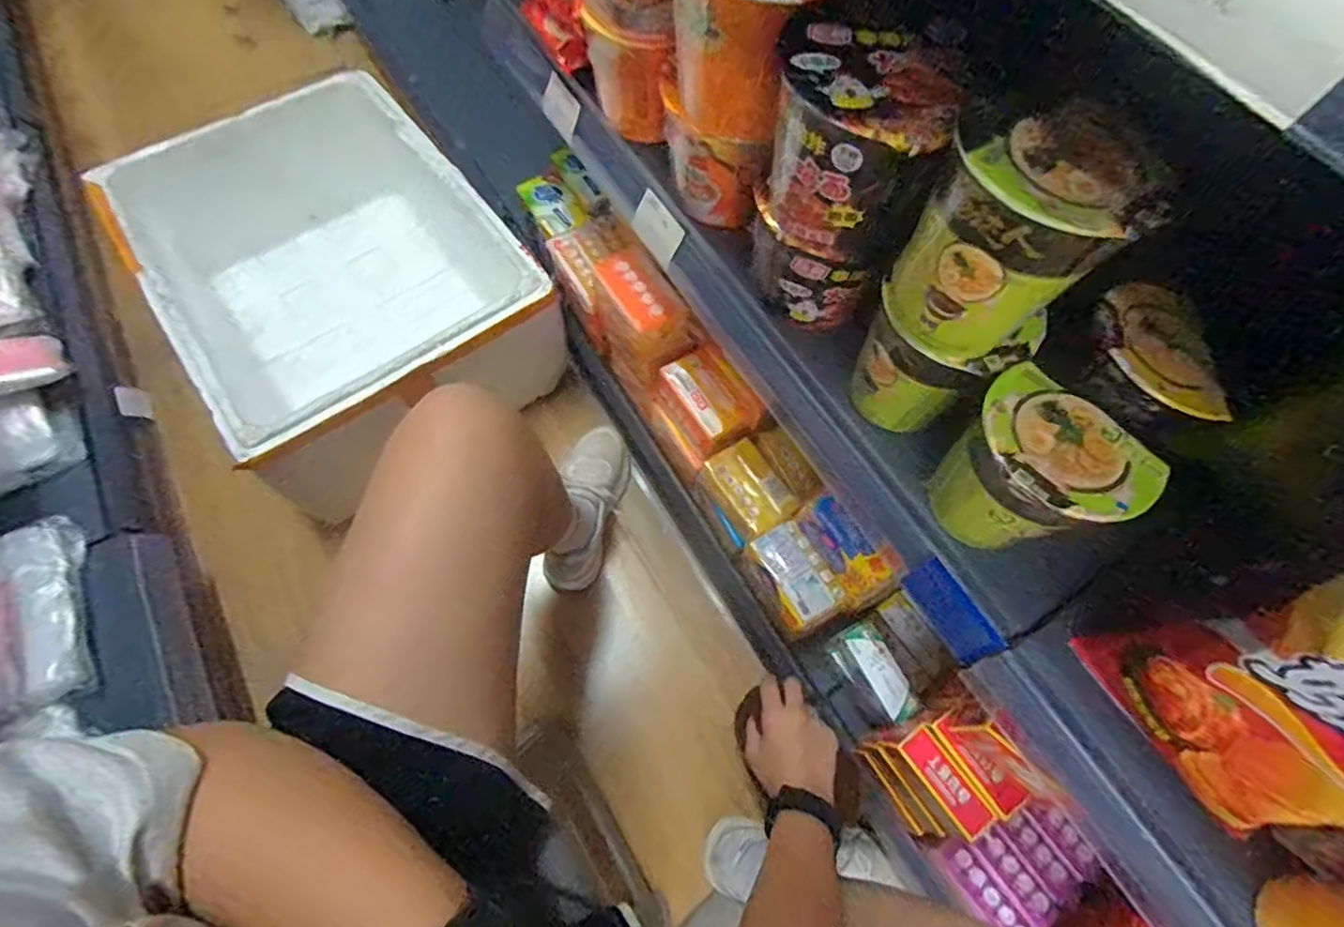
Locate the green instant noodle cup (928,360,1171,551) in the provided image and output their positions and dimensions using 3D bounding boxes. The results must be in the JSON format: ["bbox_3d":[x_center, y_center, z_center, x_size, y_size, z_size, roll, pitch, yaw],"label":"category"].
[{"bbox_3d":[0.231,0.012,0.396,0.101,0.106,0.082,40,70,14],"label":"green instant noodle cup"}]

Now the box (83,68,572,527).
[{"bbox_3d":[-0.501,-0.278,0.945,0.459,0.270,0.591,-31,71,-15],"label":"box"}]

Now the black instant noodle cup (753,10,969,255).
[{"bbox_3d":[0.109,-0.199,0.379,0.099,0.121,0.094,1,66,-2],"label":"black instant noodle cup"}]

